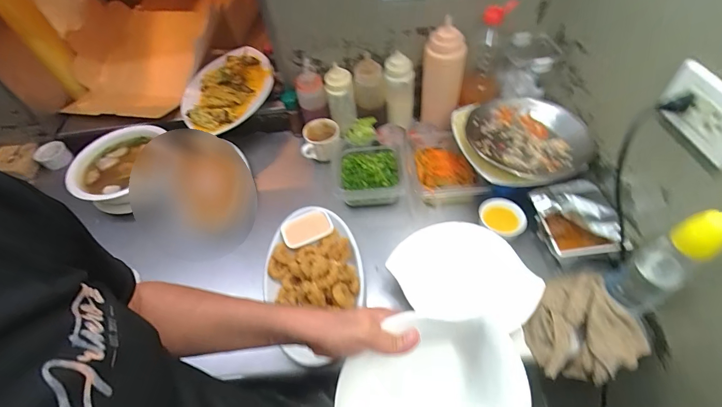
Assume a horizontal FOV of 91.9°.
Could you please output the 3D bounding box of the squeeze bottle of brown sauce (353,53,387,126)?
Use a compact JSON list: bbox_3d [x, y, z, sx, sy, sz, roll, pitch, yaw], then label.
[{"bbox_3d":[0.020,-0.242,0.770,0.066,0.152,0.058,-3,54,3],"label":"squeeze bottle of brown sauce"}]

